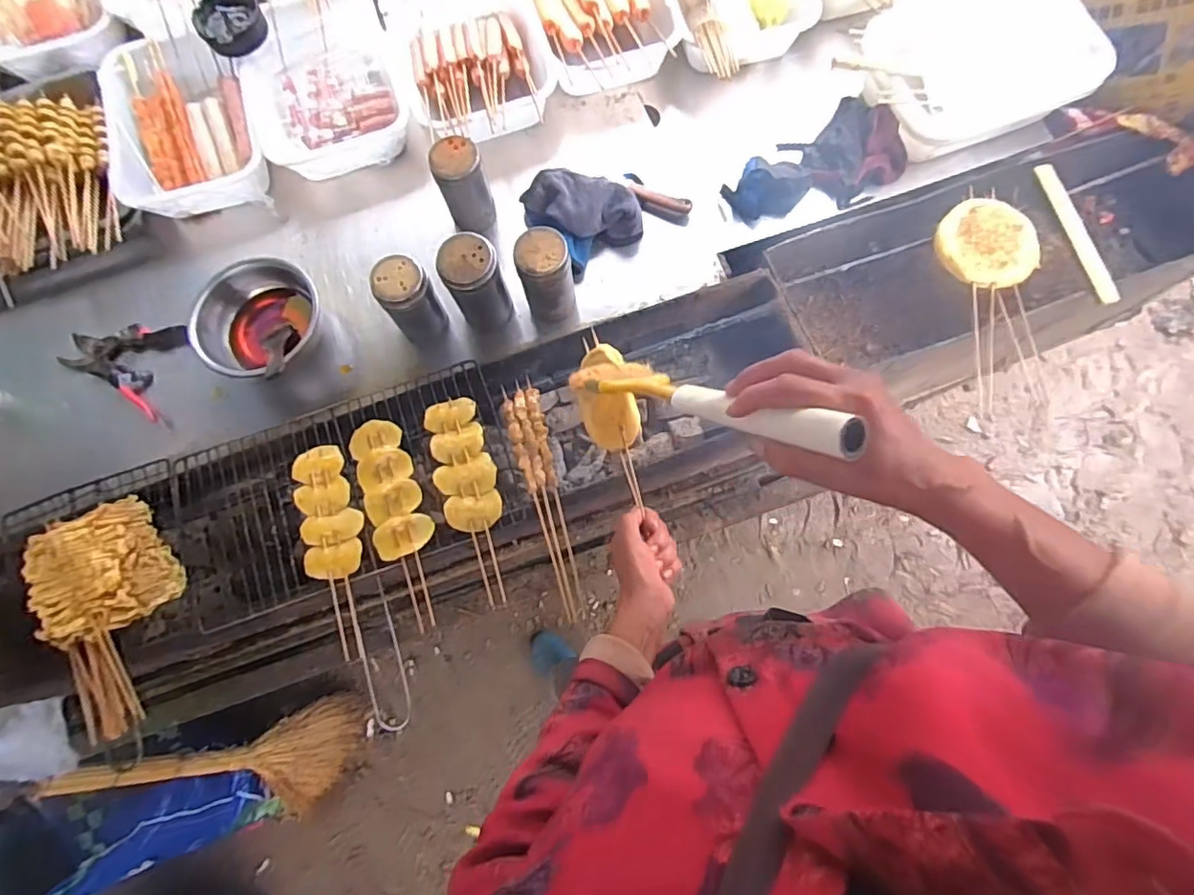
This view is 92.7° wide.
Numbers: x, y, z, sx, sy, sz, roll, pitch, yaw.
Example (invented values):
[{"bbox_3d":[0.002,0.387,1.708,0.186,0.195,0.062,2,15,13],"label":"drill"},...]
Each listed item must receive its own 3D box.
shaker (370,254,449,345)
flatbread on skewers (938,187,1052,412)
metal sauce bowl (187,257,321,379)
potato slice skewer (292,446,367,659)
[{"bbox_3d":[-0.231,-0.183,0.716,0.069,0.108,0.074,-1,76,4],"label":"shaker"},{"bbox_3d":[0.499,-0.188,0.708,0.119,0.033,0.267,-11,75,2],"label":"flatbread on skewers"},{"bbox_3d":[-0.436,-0.148,0.735,0.141,0.089,0.153,-3,76,4],"label":"metal sauce bowl"},{"bbox_3d":[-0.306,0.118,0.657,0.058,0.027,0.241,-13,75,1],"label":"potato slice skewer"}]

